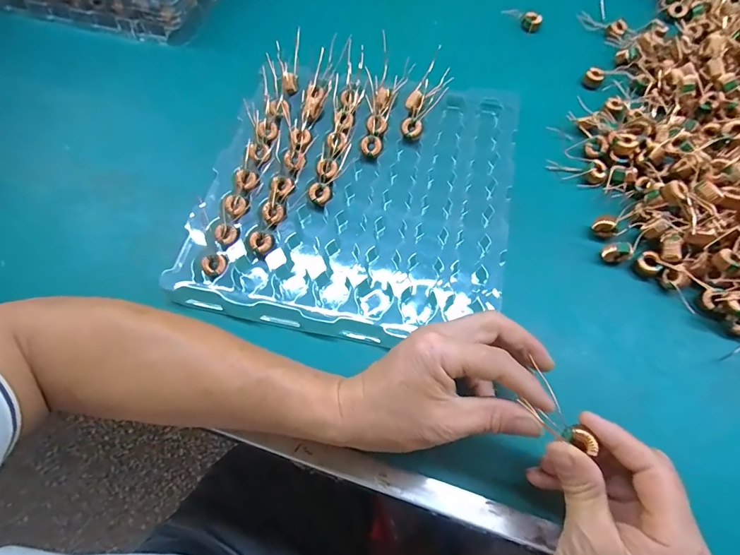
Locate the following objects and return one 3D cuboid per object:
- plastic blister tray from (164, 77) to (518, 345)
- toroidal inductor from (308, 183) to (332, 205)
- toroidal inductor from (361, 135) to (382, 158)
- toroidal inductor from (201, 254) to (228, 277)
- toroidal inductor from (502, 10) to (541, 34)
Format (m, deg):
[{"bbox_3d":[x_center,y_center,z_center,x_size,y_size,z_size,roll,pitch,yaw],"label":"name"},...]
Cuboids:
[{"bbox_3d":[-0.012,-0.081,0.381,0.282,0.026,0.266,9,68,5],"label":"plastic blister tray"},{"bbox_3d":[-0.048,-0.080,0.378,0.021,0.007,0.018,13,68,7],"label":"toroidal inductor"},{"bbox_3d":[0.002,-0.134,0.400,0.022,0.004,0.020,0,86,-7],"label":"toroidal inductor"},{"bbox_3d":[-0.138,-0.011,0.348,0.020,0.010,0.021,-1,67,1],"label":"toroidal inductor"},{"bbox_3d":[0.188,-0.320,0.482,0.027,0.011,0.050,-35,71,-13],"label":"toroidal inductor"}]

